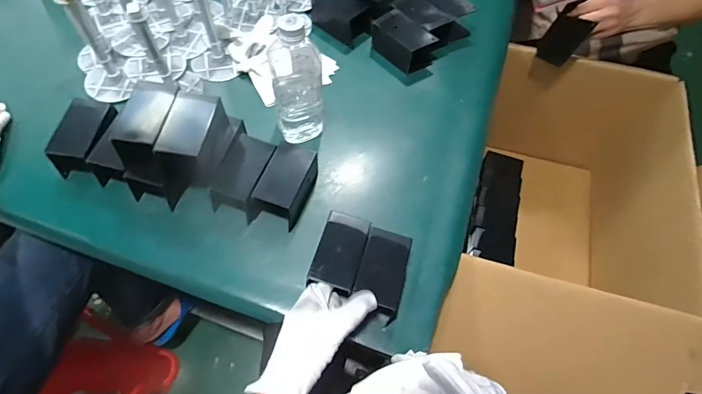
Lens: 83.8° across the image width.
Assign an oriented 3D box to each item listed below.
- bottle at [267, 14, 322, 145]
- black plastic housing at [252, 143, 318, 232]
[{"bbox_3d":[-0.073,-0.156,0.541,0.060,0.200,0.070,-13,65,-10],"label":"bottle"},{"bbox_3d":[-0.089,-0.015,0.538,0.066,0.059,0.108,22,64,7],"label":"black plastic housing"}]

